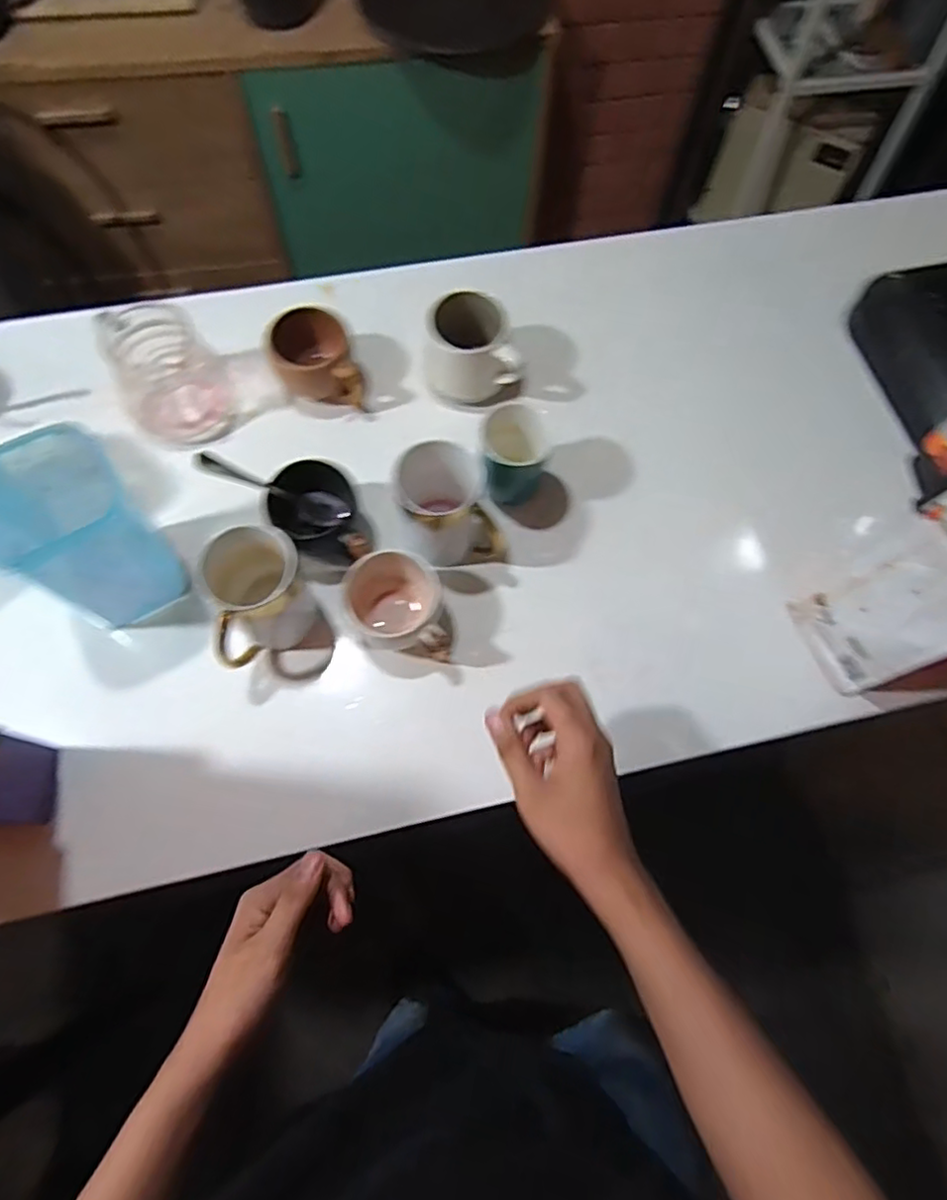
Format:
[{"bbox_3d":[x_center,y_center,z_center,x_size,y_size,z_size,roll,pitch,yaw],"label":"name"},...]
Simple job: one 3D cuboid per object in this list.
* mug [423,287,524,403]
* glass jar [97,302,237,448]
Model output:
[{"bbox_3d":[0.001,-0.247,0.635,0.100,0.079,0.071,10,68,2],"label":"mug"},{"bbox_3d":[-0.291,-0.213,0.611,0.096,0.090,0.101,1,68,-2],"label":"glass jar"}]

